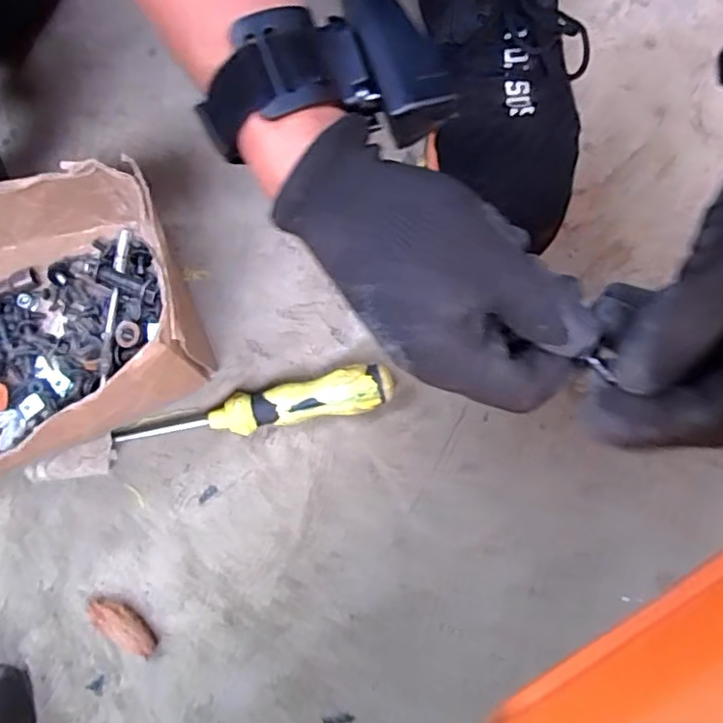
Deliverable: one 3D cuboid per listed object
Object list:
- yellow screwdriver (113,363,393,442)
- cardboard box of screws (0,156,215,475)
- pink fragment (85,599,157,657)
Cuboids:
[{"bbox_3d":[-0.068,0.032,0.394,0.175,0.029,0.028,-11,79,-4],"label":"yellow screwdriver"},{"bbox_3d":[-0.212,-0.013,0.362,0.219,0.100,0.163,-20,79,-6],"label":"cardboard box of screws"},{"bbox_3d":[-0.148,0.163,0.369,0.048,0.013,0.018,35,79,6],"label":"pink fragment"}]

